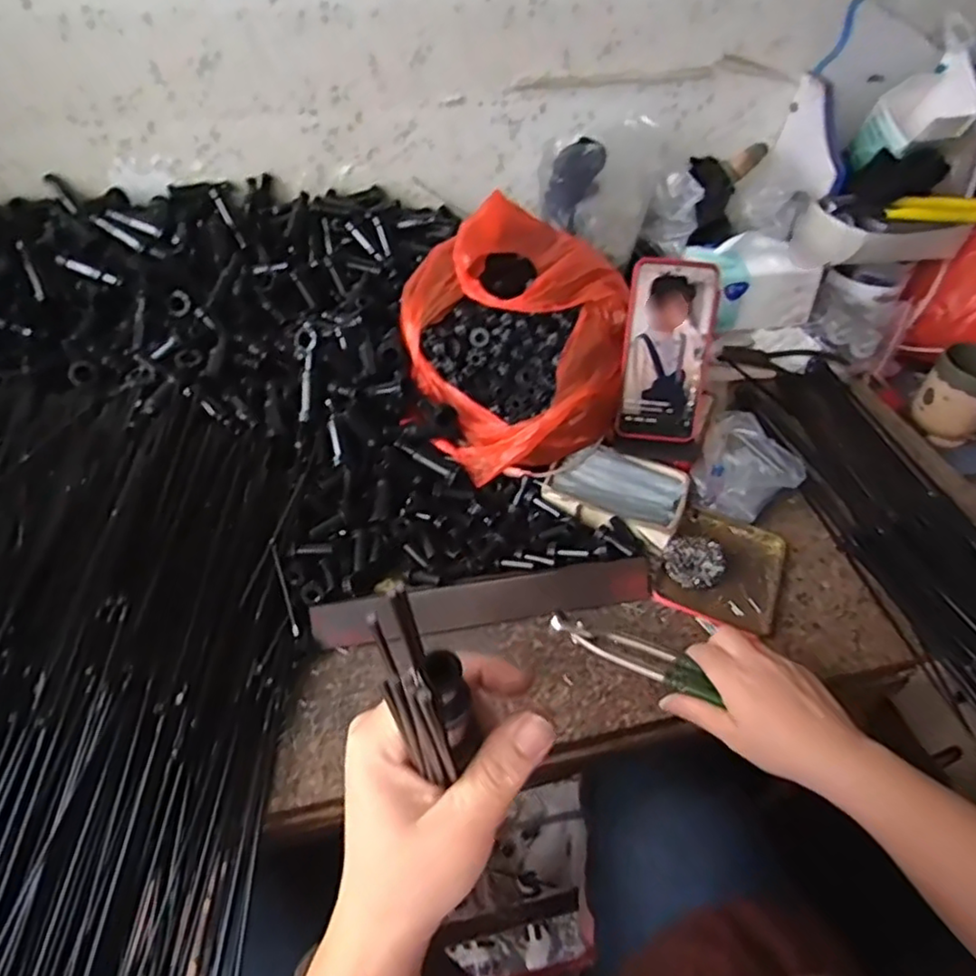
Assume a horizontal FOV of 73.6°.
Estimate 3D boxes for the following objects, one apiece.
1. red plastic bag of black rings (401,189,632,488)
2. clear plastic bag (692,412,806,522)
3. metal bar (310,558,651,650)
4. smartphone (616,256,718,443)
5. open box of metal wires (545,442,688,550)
[{"bbox_3d":[0.029,-0.152,0.631,0.209,0.122,0.244,-9,49,-10],"label":"red plastic bag of black rings"},{"bbox_3d":[0.259,-0.021,0.650,0.097,0.049,0.120,26,52,19],"label":"clear plastic bag"},{"bbox_3d":[0.001,0.097,0.555,0.283,0.010,0.041,-7,87,-11],"label":"metal bar"},{"bbox_3d":[0.168,-0.127,0.613,0.078,0.166,0.013,4,13,1],"label":"smartphone"},{"bbox_3d":[0.125,-0.002,0.627,0.121,0.014,0.097,20,50,15],"label":"open box of metal wires"}]

